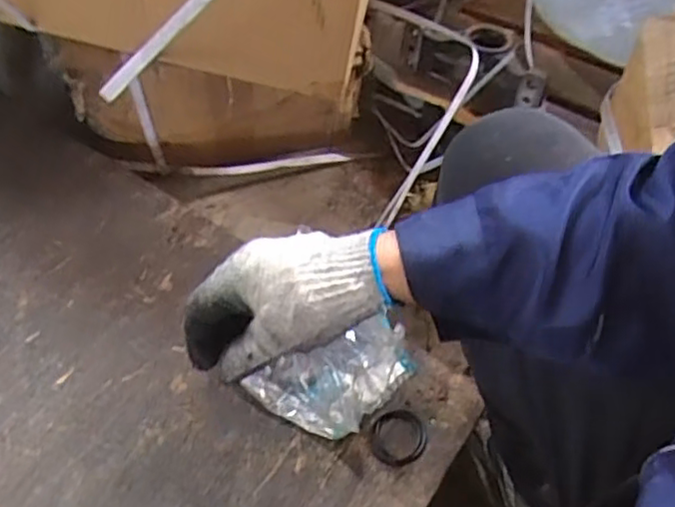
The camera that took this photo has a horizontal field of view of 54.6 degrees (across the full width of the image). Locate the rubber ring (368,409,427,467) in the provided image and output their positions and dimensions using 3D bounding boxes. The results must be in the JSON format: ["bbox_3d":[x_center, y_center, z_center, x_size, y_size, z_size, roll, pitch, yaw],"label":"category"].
[{"bbox_3d":[0.061,0.188,0.669,0.058,0.004,0.060,0,52,-1],"label":"rubber ring"}]

